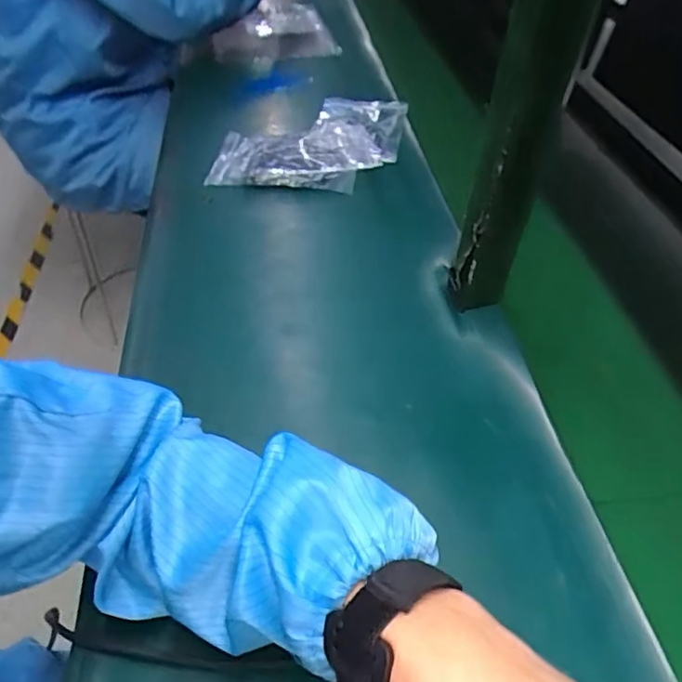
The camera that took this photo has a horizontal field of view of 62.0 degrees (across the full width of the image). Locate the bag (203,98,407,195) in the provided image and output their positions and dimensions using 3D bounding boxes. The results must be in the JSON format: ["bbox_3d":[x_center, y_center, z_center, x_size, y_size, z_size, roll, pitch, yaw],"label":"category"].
[{"bbox_3d":[-0.042,-0.298,0.827,0.252,0.036,0.274,2,42,12],"label":"bag"}]

